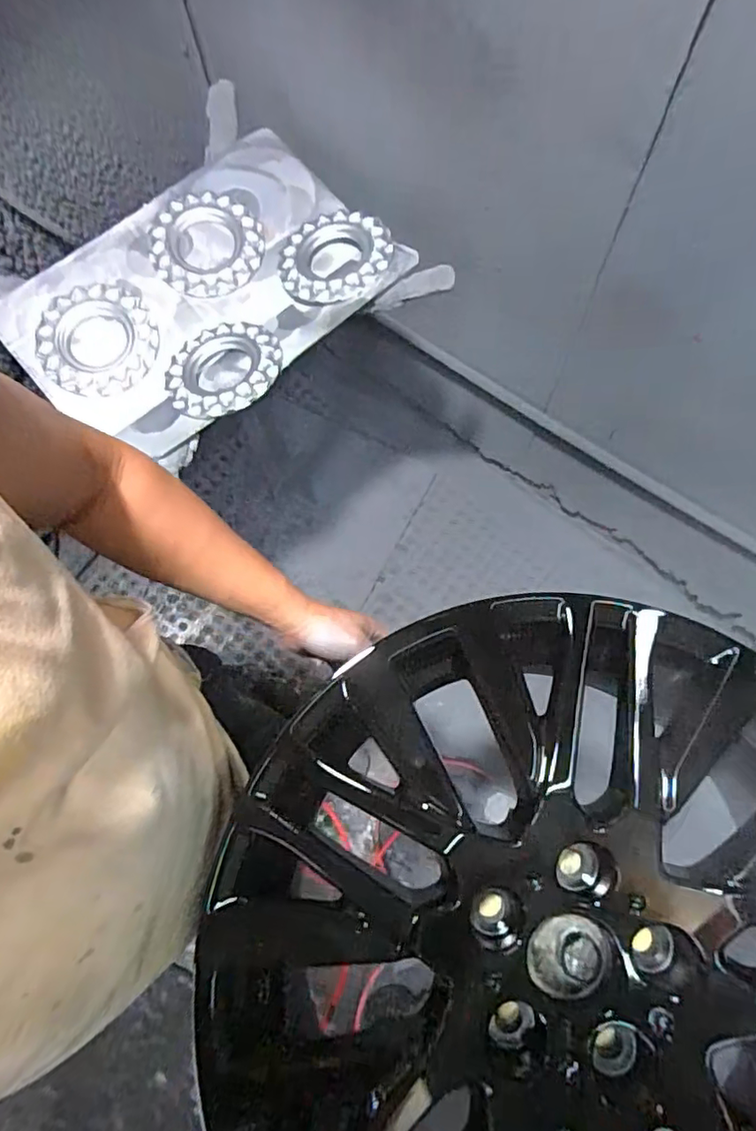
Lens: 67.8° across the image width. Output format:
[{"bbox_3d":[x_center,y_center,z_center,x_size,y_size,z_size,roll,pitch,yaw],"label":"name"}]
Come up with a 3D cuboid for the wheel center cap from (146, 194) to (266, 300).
[{"bbox_3d":[-0.253,-0.478,0.834,0.161,0.034,0.161,-10,73,-1],"label":"wheel center cap"}]

